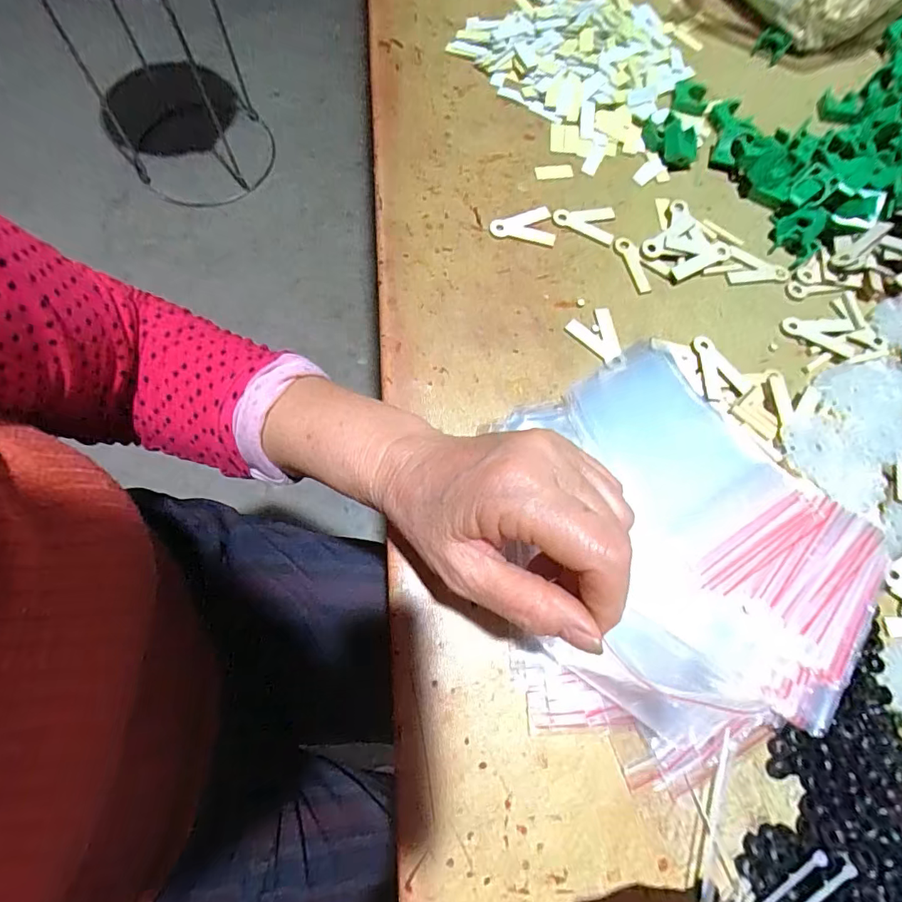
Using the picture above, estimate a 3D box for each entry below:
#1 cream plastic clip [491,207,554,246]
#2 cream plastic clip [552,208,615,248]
[{"bbox_3d":[0.050,-0.157,0.338,0.044,0.004,0.029,-10,74,-6],"label":"cream plastic clip"},{"bbox_3d":[0.095,-0.165,0.343,0.043,0.004,0.032,11,73,0],"label":"cream plastic clip"}]

